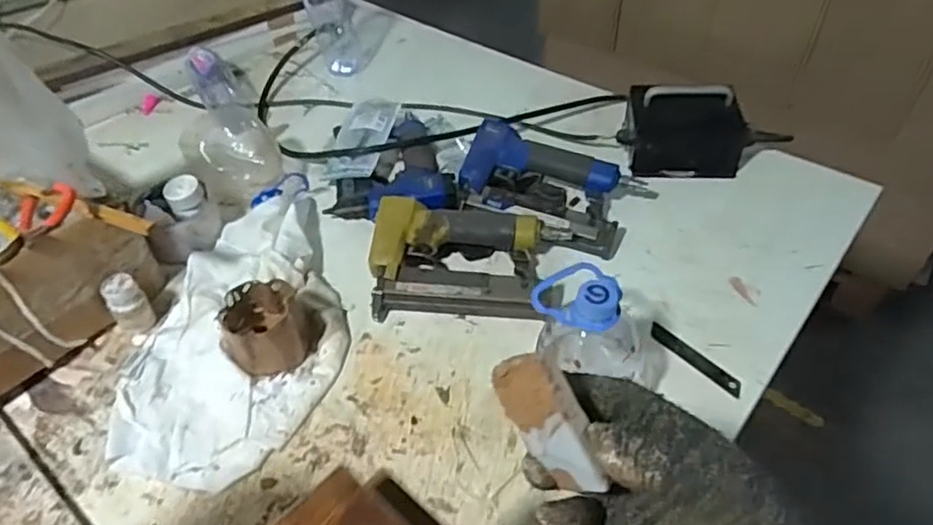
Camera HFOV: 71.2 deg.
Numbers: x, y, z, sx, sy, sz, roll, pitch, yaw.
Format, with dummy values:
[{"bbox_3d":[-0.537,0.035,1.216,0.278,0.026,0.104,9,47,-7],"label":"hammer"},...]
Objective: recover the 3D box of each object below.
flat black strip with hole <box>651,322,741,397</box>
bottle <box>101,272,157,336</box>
[{"bbox_3d":[0.209,0.087,0.596,0.018,0.006,0.097,-33,54,-27],"label":"flat black strip with hole"},{"bbox_3d":[-0.329,0.041,0.635,0.032,0.065,0.031,-32,54,-26],"label":"bottle"}]

